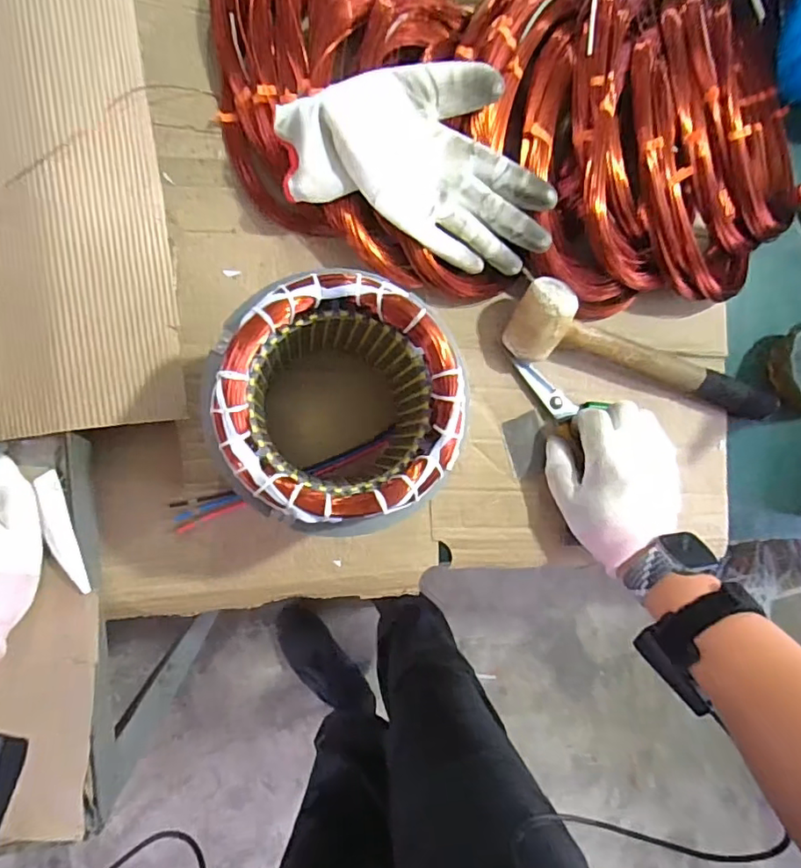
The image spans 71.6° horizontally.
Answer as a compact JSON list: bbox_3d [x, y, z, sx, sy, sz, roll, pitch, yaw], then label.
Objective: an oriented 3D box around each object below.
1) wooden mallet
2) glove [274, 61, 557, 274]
[{"bbox_3d":[0.215,-0.066,0.473,0.271,0.059,0.059,13,87,-9],"label":"wooden mallet"},{"bbox_3d":[0.014,-0.195,0.408,0.193,0.024,0.133,-2,106,-12],"label":"glove"}]

